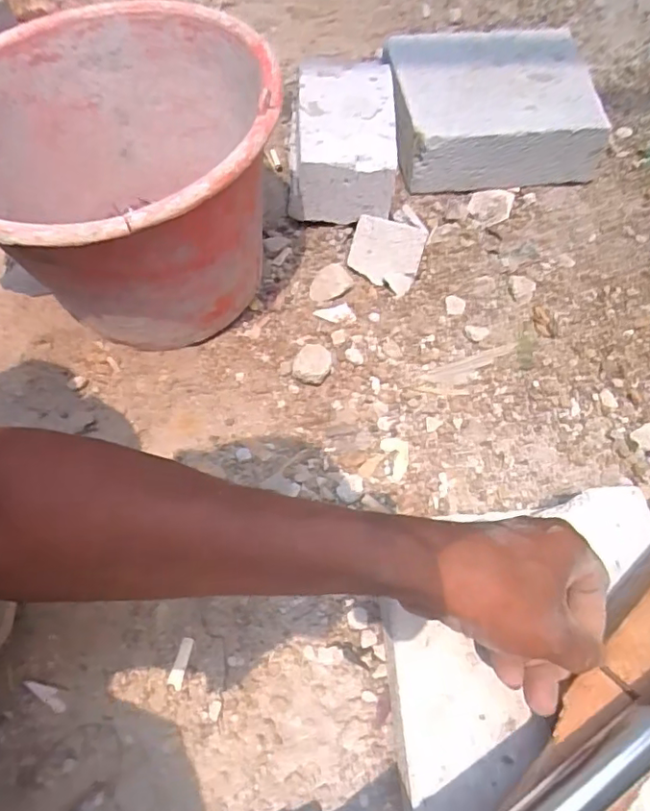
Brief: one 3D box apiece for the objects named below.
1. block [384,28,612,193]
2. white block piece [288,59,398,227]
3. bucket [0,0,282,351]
[{"bbox_3d":[0.193,-0.357,0.688,0.229,0.093,0.190,-3,62,-3],"label":"block"},{"bbox_3d":[0.019,-0.300,0.649,0.114,0.090,0.189,0,62,-1],"label":"white block piece"},{"bbox_3d":[-0.174,-0.185,0.529,0.278,0.221,0.272,0,62,-1],"label":"bucket"}]

